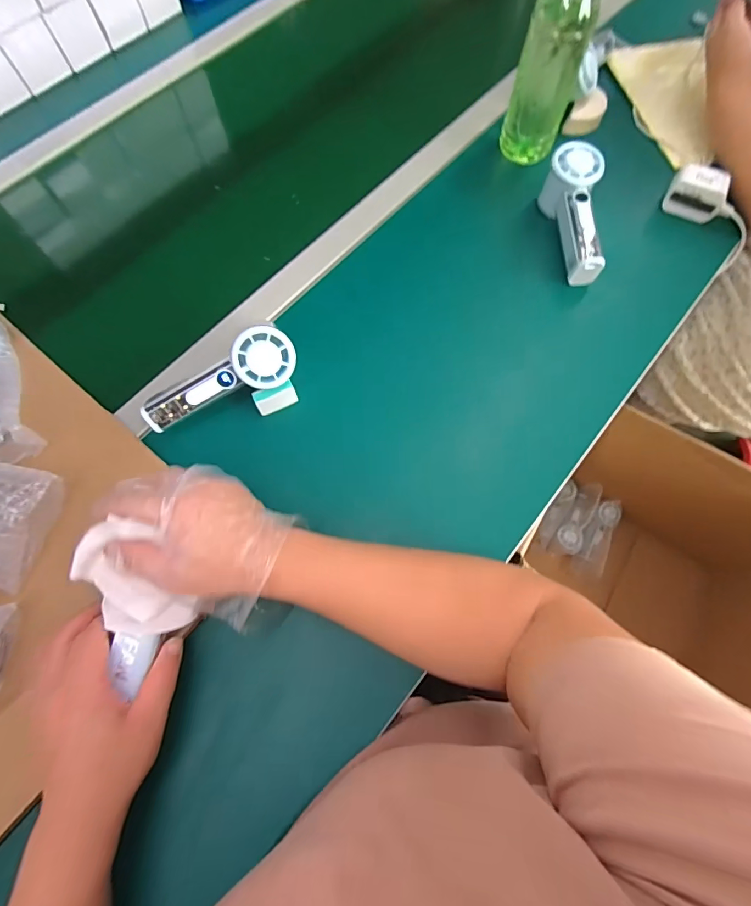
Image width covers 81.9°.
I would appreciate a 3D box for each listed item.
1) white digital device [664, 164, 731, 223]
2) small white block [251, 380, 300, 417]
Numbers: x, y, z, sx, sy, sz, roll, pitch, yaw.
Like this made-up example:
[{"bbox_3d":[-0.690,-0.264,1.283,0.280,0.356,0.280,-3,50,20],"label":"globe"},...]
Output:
[{"bbox_3d":[0.387,-0.313,0.519,0.066,0.041,0.042,32,73,13],"label":"white digital device"},{"bbox_3d":[-0.100,-0.055,0.436,0.041,0.026,0.014,-22,69,-7],"label":"small white block"}]

